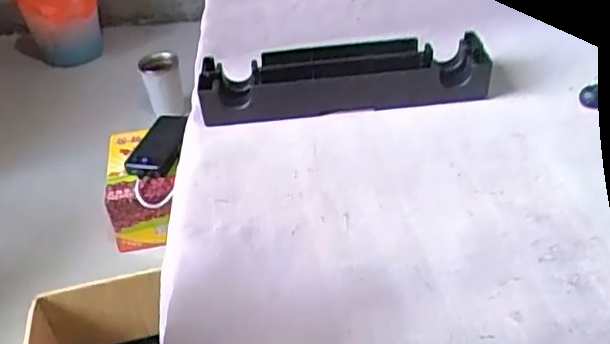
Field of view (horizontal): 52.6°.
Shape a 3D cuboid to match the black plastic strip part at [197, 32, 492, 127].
[{"bbox_3d":[0.025,-0.066,0.436,0.194,0.032,0.045,-5,37,0],"label":"black plastic strip part"}]

